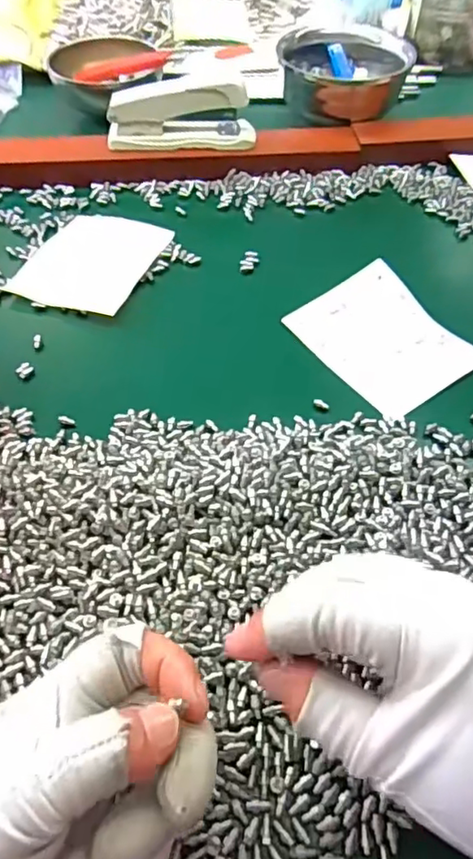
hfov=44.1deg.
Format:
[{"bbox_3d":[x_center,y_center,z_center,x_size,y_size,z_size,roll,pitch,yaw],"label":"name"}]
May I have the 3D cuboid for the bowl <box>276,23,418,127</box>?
[{"bbox_3d":[0.100,-0.334,0.556,0.118,0.067,0.098,8,53,5],"label":"bowl"}]

